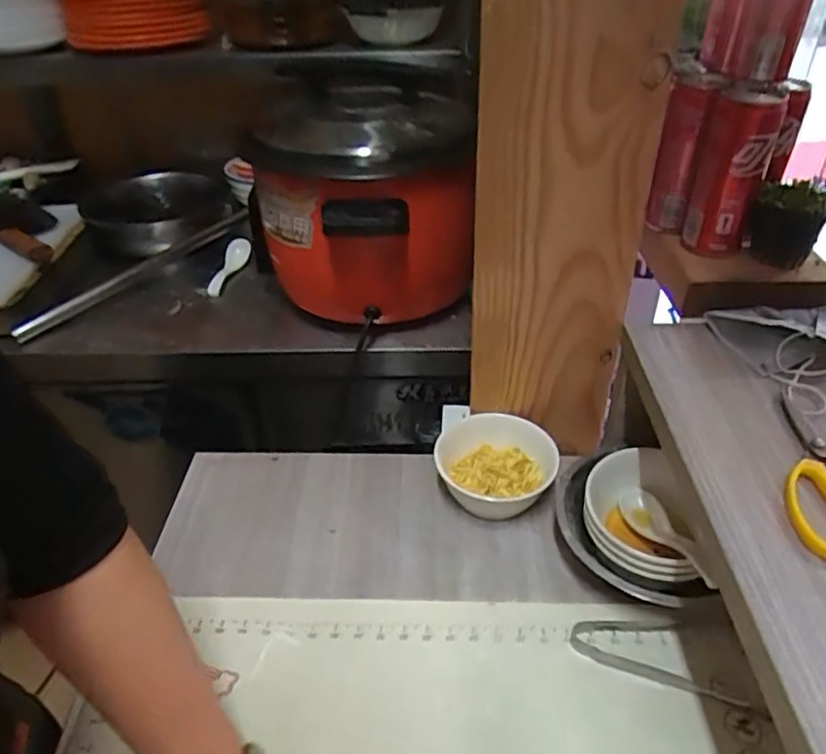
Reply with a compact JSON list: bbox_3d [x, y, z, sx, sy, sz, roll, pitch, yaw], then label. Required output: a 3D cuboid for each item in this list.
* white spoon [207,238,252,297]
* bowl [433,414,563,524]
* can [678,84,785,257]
[{"bbox_3d":[-0.296,-0.172,1.004,0.040,0.030,0.119,11,56,19],"label":"white spoon"},{"bbox_3d":[0.085,0.100,0.655,0.118,0.065,0.114,-2,36,2],"label":"bowl"},{"bbox_3d":[0.298,-0.189,0.595,0.062,0.144,0.055,15,39,21],"label":"can"}]

